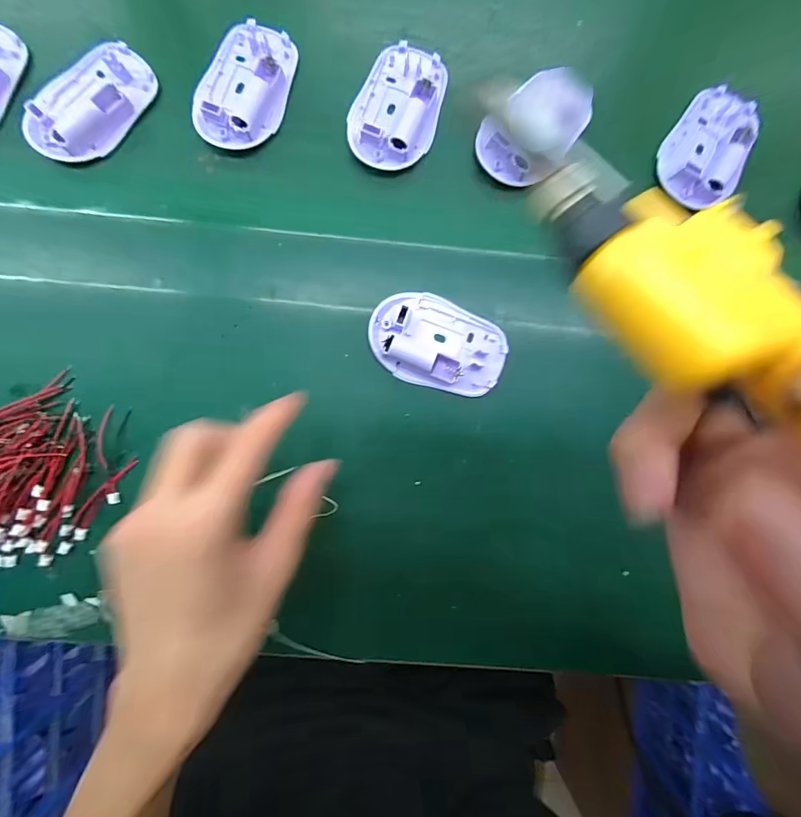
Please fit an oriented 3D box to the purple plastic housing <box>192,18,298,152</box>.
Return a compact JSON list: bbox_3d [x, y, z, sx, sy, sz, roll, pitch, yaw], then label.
[{"bbox_3d":[-0.112,-0.232,0.294,0.059,0.018,0.089,19,88,-1],"label":"purple plastic housing"}]

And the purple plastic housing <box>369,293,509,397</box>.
[{"bbox_3d":[0.026,-0.046,0.292,0.095,0.014,0.060,19,88,-1],"label":"purple plastic housing"}]

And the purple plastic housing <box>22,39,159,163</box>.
[{"bbox_3d":[-0.223,-0.219,0.290,0.062,0.017,0.094,34,88,-1],"label":"purple plastic housing"}]

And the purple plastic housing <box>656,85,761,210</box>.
[{"bbox_3d":[0.232,-0.197,0.307,0.056,0.017,0.089,28,88,-1],"label":"purple plastic housing"}]

